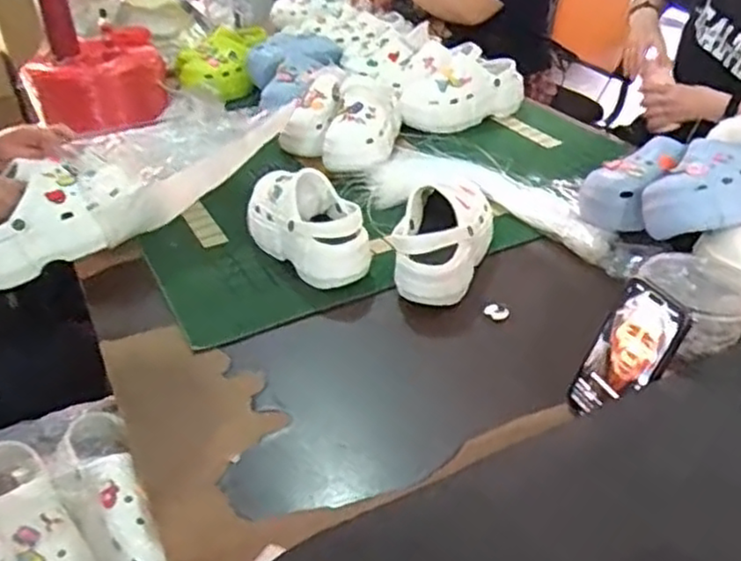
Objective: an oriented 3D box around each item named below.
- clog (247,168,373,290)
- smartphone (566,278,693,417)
[{"bbox_3d":[-0.095,-0.082,0.977,0.097,0.113,0.215,-28,41,-32],"label":"clog"},{"bbox_3d":[0.252,0.082,0.688,0.012,0.157,0.078,3,31,-31],"label":"smartphone"}]

